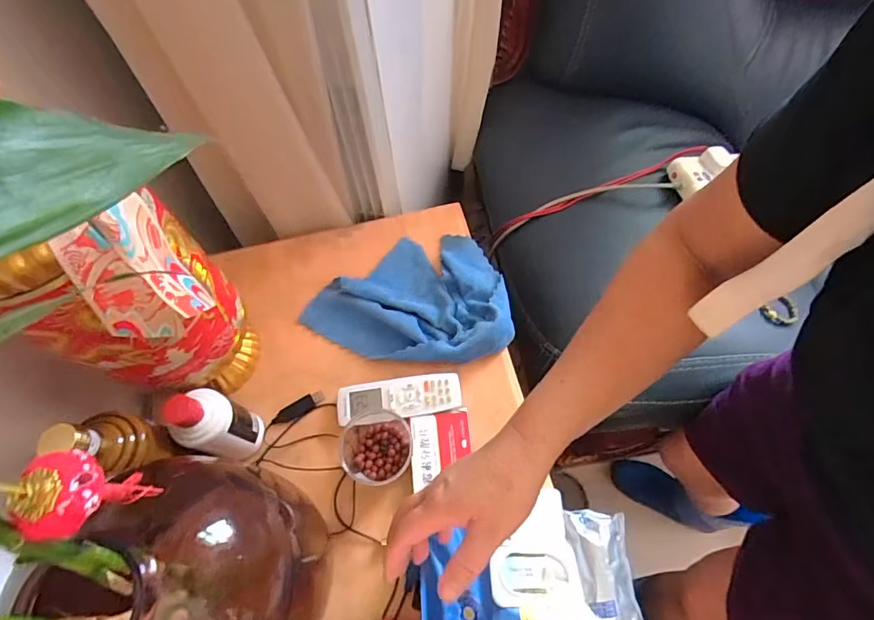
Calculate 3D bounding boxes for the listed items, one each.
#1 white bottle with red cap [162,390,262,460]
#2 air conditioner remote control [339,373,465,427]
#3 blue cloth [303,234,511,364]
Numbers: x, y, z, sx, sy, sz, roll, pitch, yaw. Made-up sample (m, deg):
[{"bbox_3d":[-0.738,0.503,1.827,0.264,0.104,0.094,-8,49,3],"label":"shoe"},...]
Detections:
[{"bbox_3d":[-0.247,0.132,0.528,0.049,0.148,0.061,6,63,5],"label":"white bottle with red cap"},{"bbox_3d":[-0.050,0.113,0.601,0.159,0.016,0.052,-8,63,-2],"label":"air conditioner remote control"},{"bbox_3d":[-0.044,-0.020,0.661,0.276,0.030,0.191,-3,63,0],"label":"blue cloth"}]

